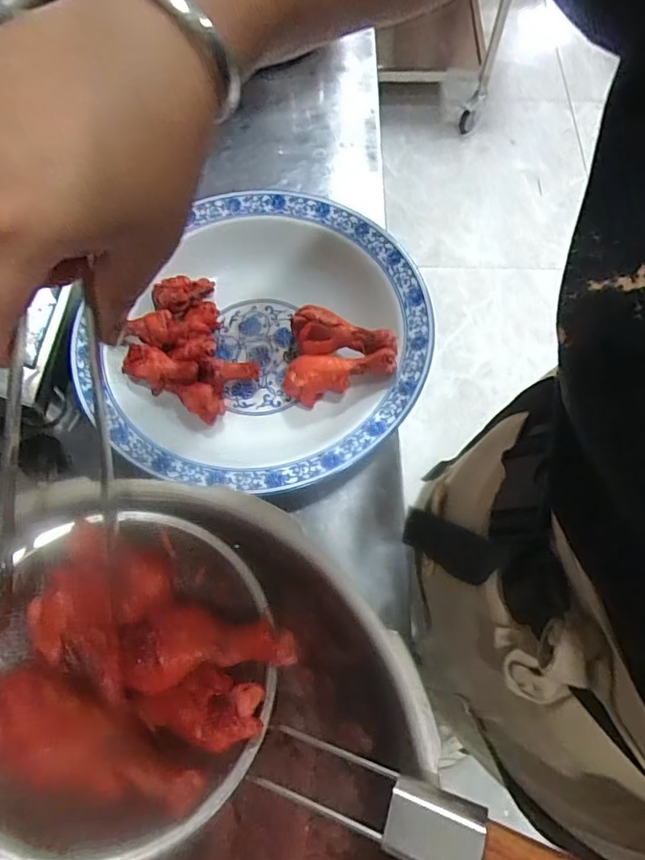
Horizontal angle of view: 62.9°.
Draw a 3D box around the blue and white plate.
[{"bbox_3d":[-0.059,-0.087,0.543,0.304,0.064,0.332,0,66,1],"label":"blue and white plate"}]

